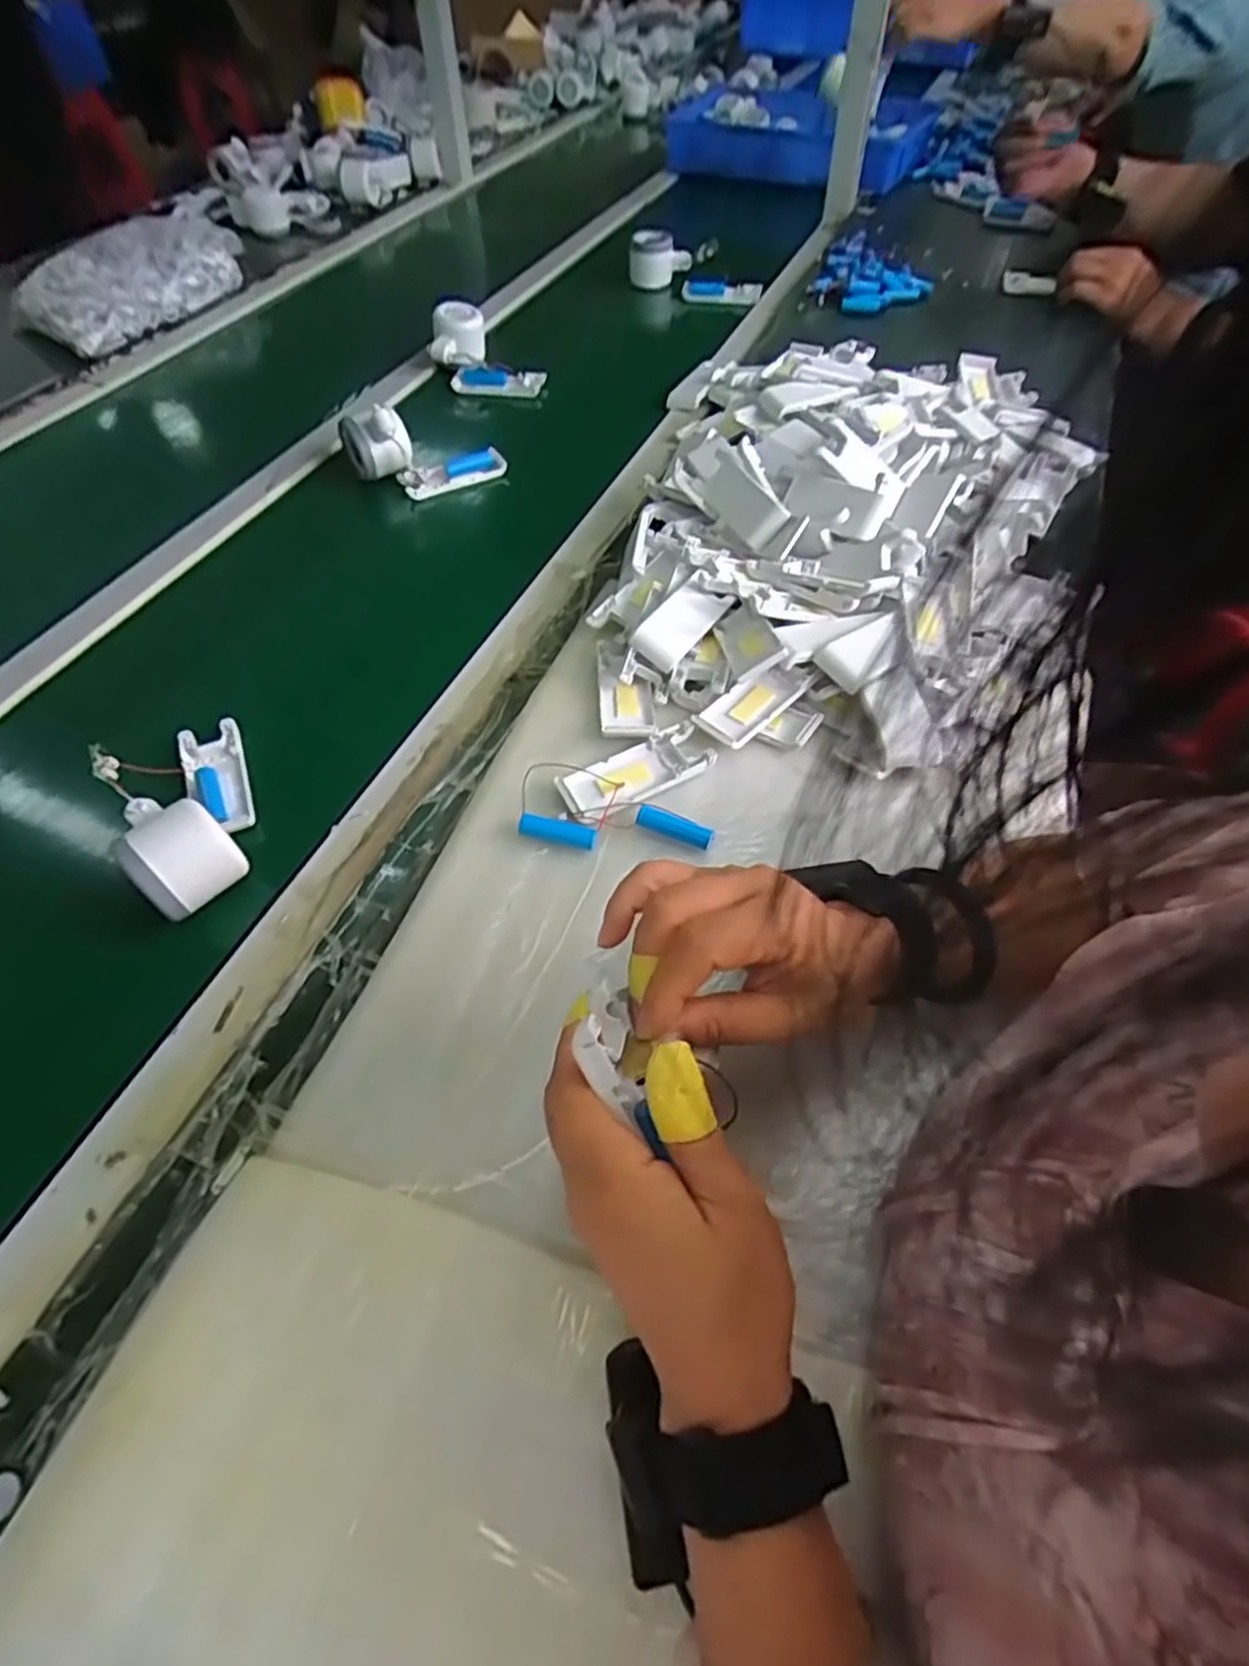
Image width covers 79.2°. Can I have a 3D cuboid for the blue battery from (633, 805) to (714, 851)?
[{"bbox_3d":[0.032,-0.005,0.486,0.050,0.010,0.012,17,56,15],"label":"blue battery"}]

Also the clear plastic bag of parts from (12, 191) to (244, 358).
[{"bbox_3d":[-0.640,-0.739,1.001,0.143,0.095,0.294,31,59,22],"label":"clear plastic bag of parts"}]

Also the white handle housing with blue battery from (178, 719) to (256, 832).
[{"bbox_3d":[-0.286,-0.037,0.528,0.042,0.014,0.100,-20,55,-12],"label":"white handle housing with blue battery"}]

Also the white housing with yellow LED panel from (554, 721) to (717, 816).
[{"bbox_3d":[0.007,-0.041,0.512,0.103,0.014,0.039,-23,56,-14],"label":"white housing with yellow LED panel"}]

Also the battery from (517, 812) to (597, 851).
[{"bbox_3d":[-0.044,-0.001,0.486,0.050,0.014,0.012,10,54,10],"label":"battery"}]

